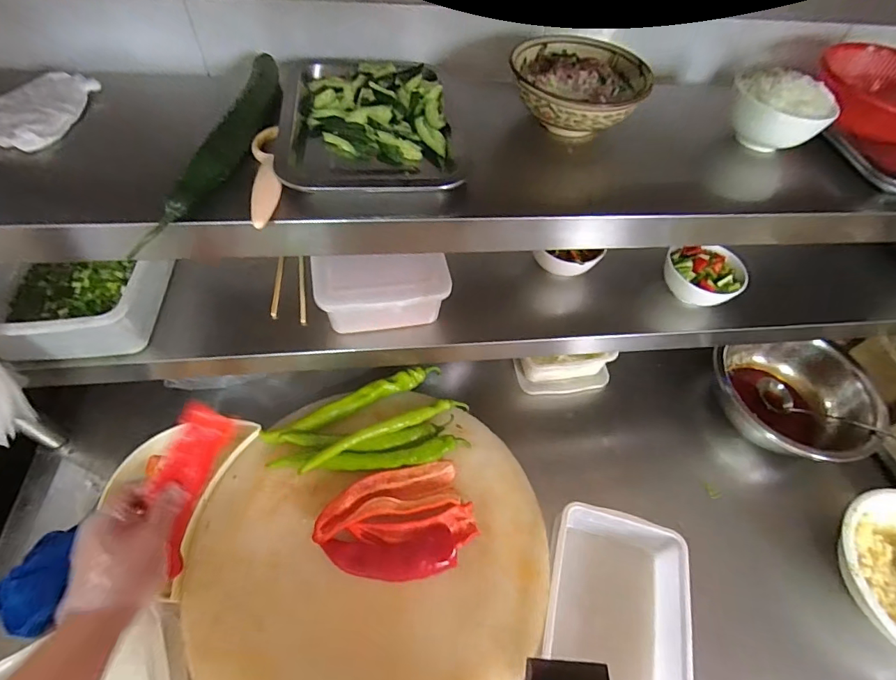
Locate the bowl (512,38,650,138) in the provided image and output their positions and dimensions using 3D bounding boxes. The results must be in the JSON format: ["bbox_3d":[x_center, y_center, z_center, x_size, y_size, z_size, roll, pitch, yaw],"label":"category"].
[{"bbox_3d":[0.149,-0.292,0.532,0.155,0.067,0.142,3,54,-3],"label":"bowl"}]

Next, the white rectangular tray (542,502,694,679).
[{"bbox_3d":[0.215,0.375,0.594,0.179,0.090,0.264,12,54,4],"label":"white rectangular tray"}]

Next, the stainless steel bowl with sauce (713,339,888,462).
[{"bbox_3d":[0.608,0.106,0.807,0.231,0.121,0.234,3,54,-3],"label":"stainless steel bowl with sauce"}]

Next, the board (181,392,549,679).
[{"bbox_3d":[-0.091,0.292,0.593,0.453,0.040,0.418,3,54,-3],"label":"board"}]

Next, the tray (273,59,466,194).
[{"bbox_3d":[-0.087,-0.248,0.509,0.189,0.033,0.239,0,54,-5],"label":"tray"}]

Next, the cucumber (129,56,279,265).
[{"bbox_3d":[-0.222,-0.211,0.453,0.043,0.031,0.326,6,54,-1],"label":"cucumber"}]

